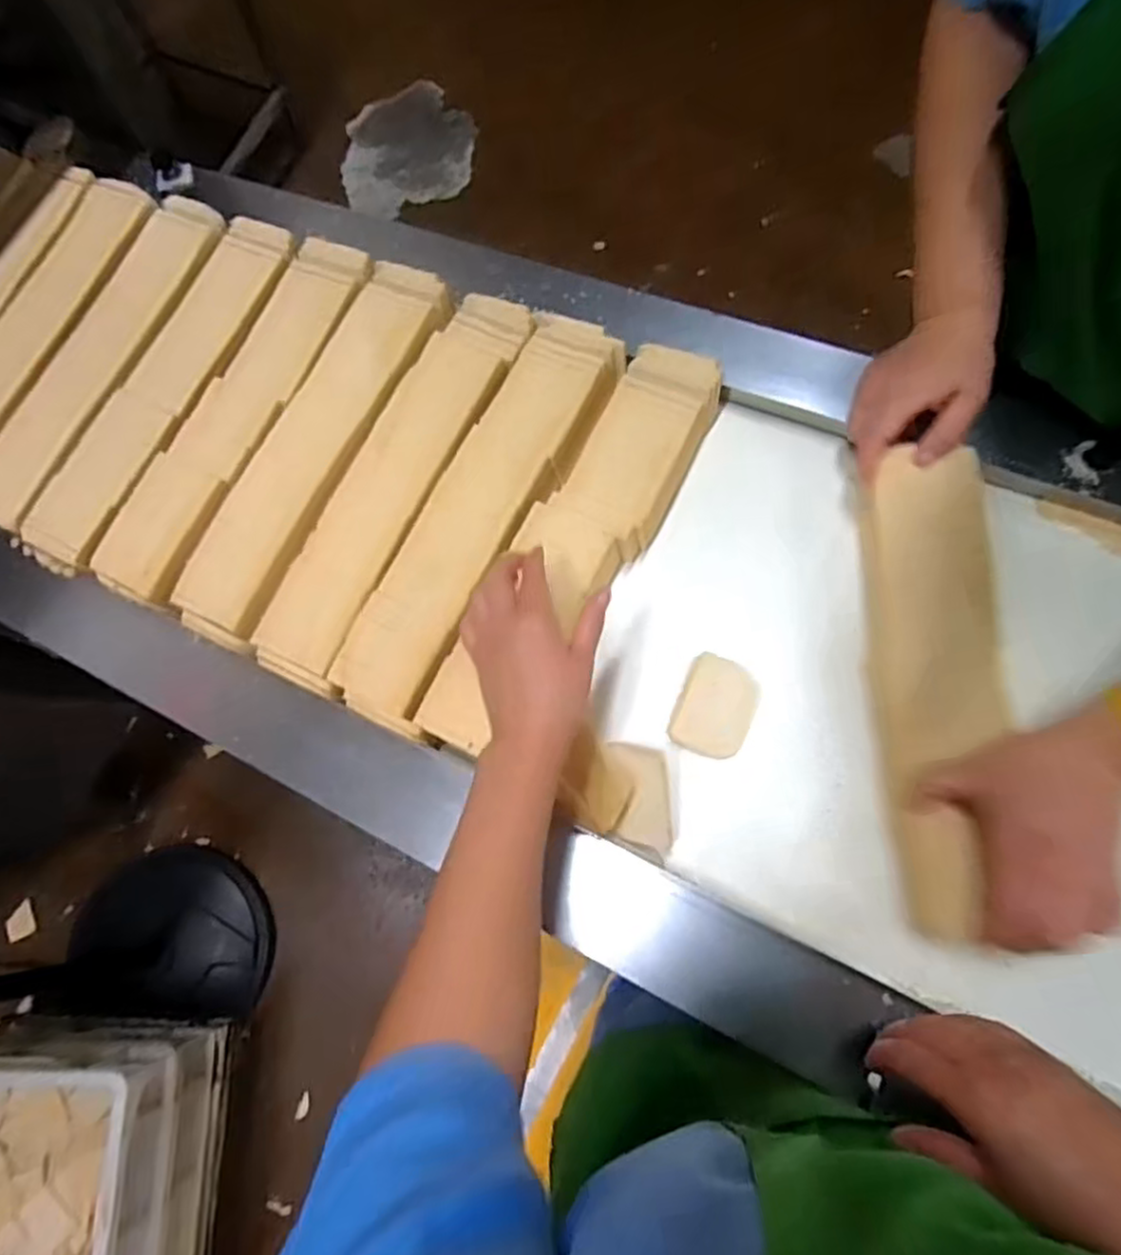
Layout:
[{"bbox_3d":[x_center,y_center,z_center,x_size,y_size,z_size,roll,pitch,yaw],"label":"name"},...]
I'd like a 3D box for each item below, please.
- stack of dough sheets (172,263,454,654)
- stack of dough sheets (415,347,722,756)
[{"bbox_3d":[-0.223,-0.168,0.643,0.100,0.024,0.385,25,78,7],"label":"stack of dough sheets"},{"bbox_3d":[0.017,-0.071,0.576,0.095,0.037,0.380,32,79,9],"label":"stack of dough sheets"}]

